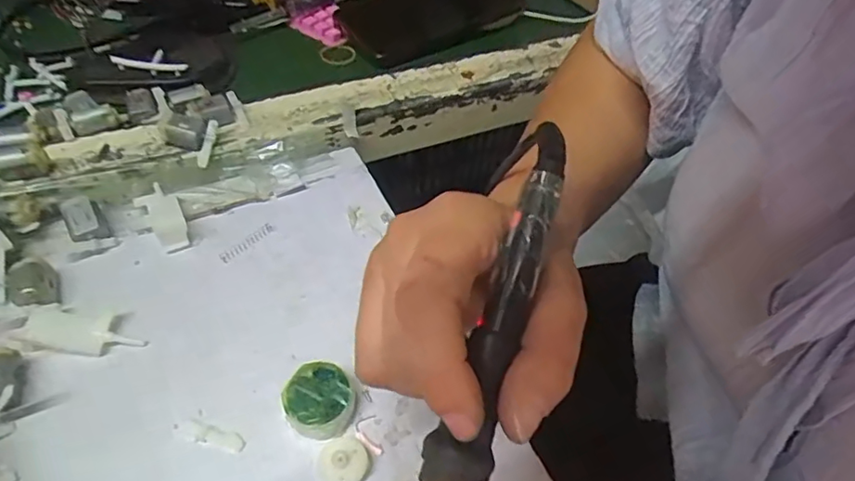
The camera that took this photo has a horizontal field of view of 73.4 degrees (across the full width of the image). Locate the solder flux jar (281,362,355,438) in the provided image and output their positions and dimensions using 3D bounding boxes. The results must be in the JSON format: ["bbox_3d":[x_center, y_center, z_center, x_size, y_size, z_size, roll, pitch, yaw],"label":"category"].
[{"bbox_3d":[-0.053,0.077,0.277,0.031,0.017,0.032,3,48,-3],"label":"solder flux jar"}]

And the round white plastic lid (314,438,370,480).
[{"bbox_3d":[-0.039,0.102,0.263,0.024,0.006,0.023,3,48,-3],"label":"round white plastic lid"}]

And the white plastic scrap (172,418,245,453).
[{"bbox_3d":[-0.103,0.091,0.270,0.034,0.004,0.009,15,49,8],"label":"white plastic scrap"}]

